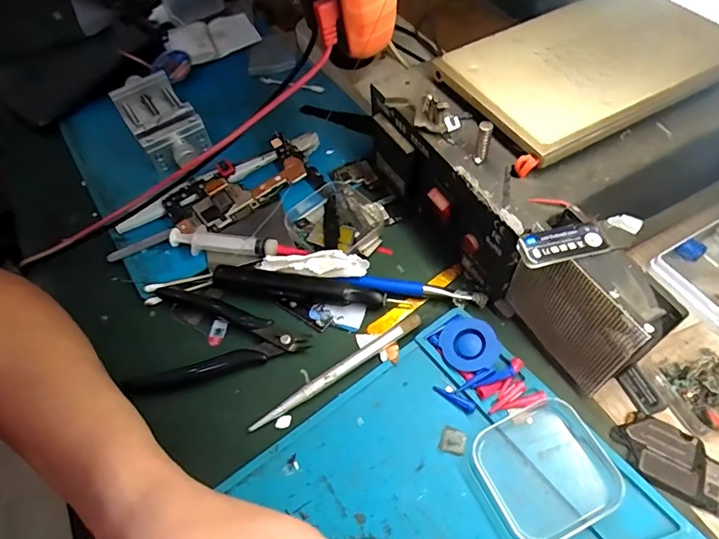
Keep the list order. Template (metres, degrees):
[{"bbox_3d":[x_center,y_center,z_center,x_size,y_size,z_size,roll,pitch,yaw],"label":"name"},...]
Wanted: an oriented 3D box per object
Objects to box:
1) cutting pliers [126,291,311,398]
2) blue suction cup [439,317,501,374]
[{"bbox_3d":[-0.099,0.040,0.336,0.118,0.008,0.075,-13,55,-3],"label":"cutting pliers"},{"bbox_3d":[0.070,0.049,0.307,0.033,0.008,0.036,-40,57,0],"label":"blue suction cup"}]

